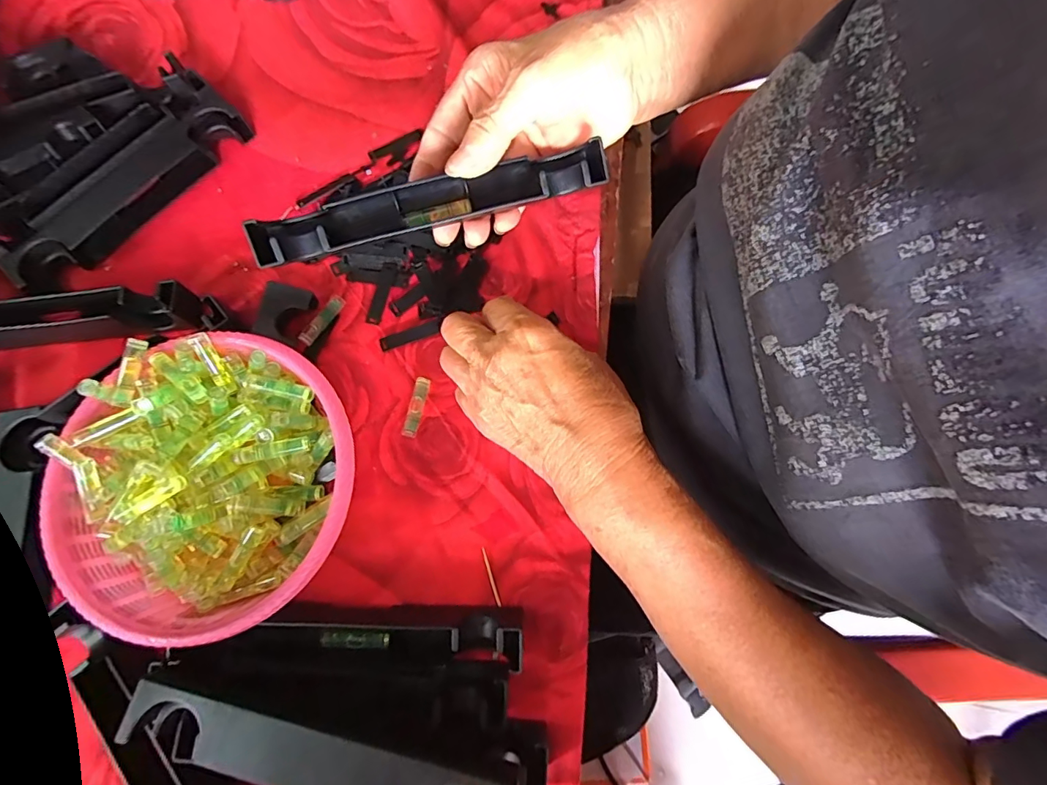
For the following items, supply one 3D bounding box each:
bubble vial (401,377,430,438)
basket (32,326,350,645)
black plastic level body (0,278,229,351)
[{"bbox_3d":[-0.073,0.009,0.326,0.009,0.007,0.042,12,77,4],"label":"bubble vial"},{"bbox_3d":[-0.188,0.056,0.292,0.169,0.053,0.164,-28,77,-6],"label":"basket"},{"bbox_3d":[-0.313,-0.053,0.335,0.199,0.036,0.029,-6,76,0],"label":"black plastic level body"}]

